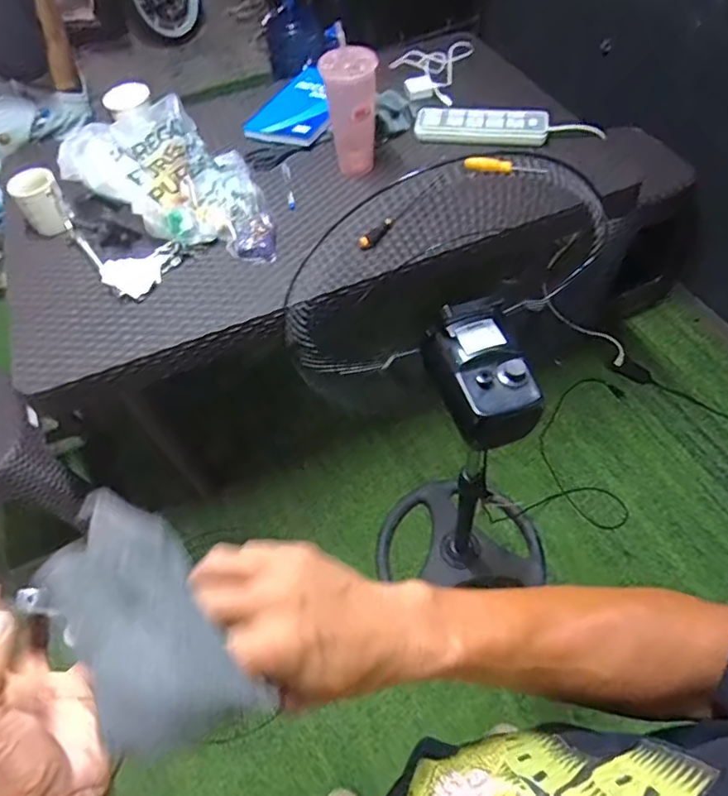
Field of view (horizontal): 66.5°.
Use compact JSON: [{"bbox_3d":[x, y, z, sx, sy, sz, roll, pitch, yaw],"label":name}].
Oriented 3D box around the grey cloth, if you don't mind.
[{"bbox_3d":[-0.116,0.107,0.282,0.064,0.034,0.142,-34,62,-18],"label":"grey cloth"}]

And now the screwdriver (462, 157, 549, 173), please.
[{"bbox_3d":[0.298,-0.491,1.180,0.182,0.018,0.029,21,60,29],"label":"screwdriver"}]

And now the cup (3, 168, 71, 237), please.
[{"bbox_3d":[-0.605,-0.369,1.042,0.082,0.099,0.083,-3,57,4],"label":"cup"}]

